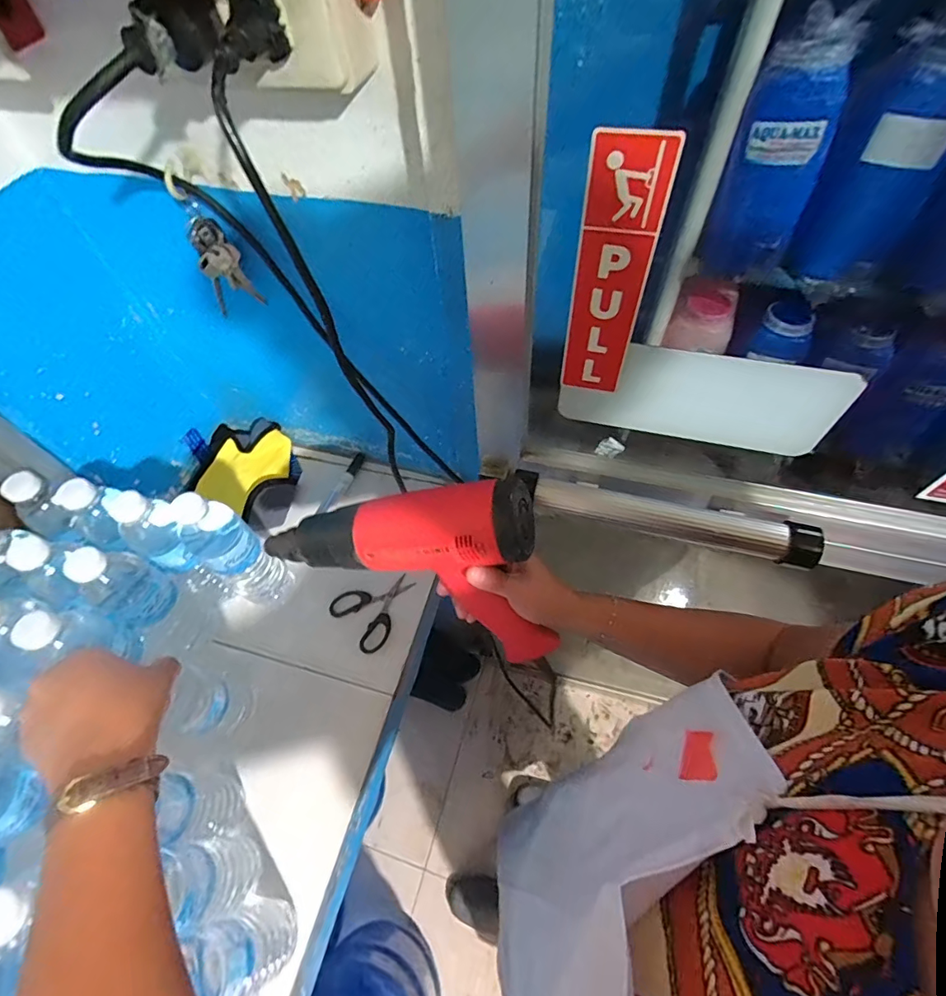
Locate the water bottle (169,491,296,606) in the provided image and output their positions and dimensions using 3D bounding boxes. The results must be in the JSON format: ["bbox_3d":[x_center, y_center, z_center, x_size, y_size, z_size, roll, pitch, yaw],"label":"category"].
[{"bbox_3d":[-0.270,0.062,0.550,0.057,0.205,0.062,28,64,19],"label":"water bottle"}]

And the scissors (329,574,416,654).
[{"bbox_3d":[-0.121,0.135,0.615,0.101,0.011,0.089,-41,65,-20],"label":"scissors"}]

